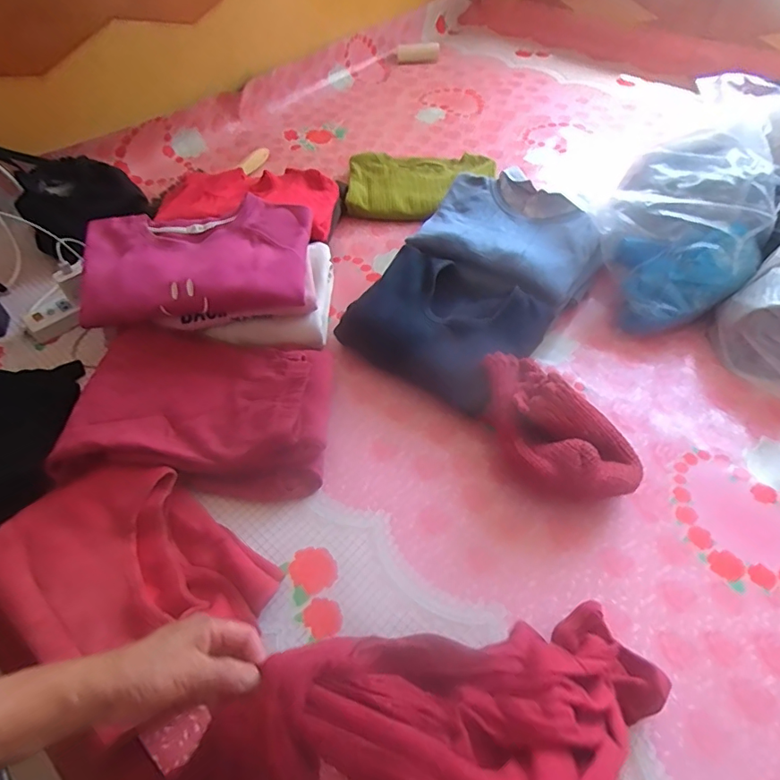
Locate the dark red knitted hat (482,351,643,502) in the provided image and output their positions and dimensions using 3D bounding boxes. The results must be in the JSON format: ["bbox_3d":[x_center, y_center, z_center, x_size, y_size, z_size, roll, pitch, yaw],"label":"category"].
[{"bbox_3d":[0.208,0.057,0.659,0.125,0.103,0.242,-38,60,-24],"label":"dark red knitted hat"}]

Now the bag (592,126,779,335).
[{"bbox_3d":[0.513,-0.302,0.841,0.243,0.179,0.427,31,59,23],"label":"bag"}]

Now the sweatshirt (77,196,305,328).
[{"bbox_3d":[-0.292,-0.192,0.773,0.339,0.061,0.179,-7,52,-4],"label":"sweatshirt"}]

